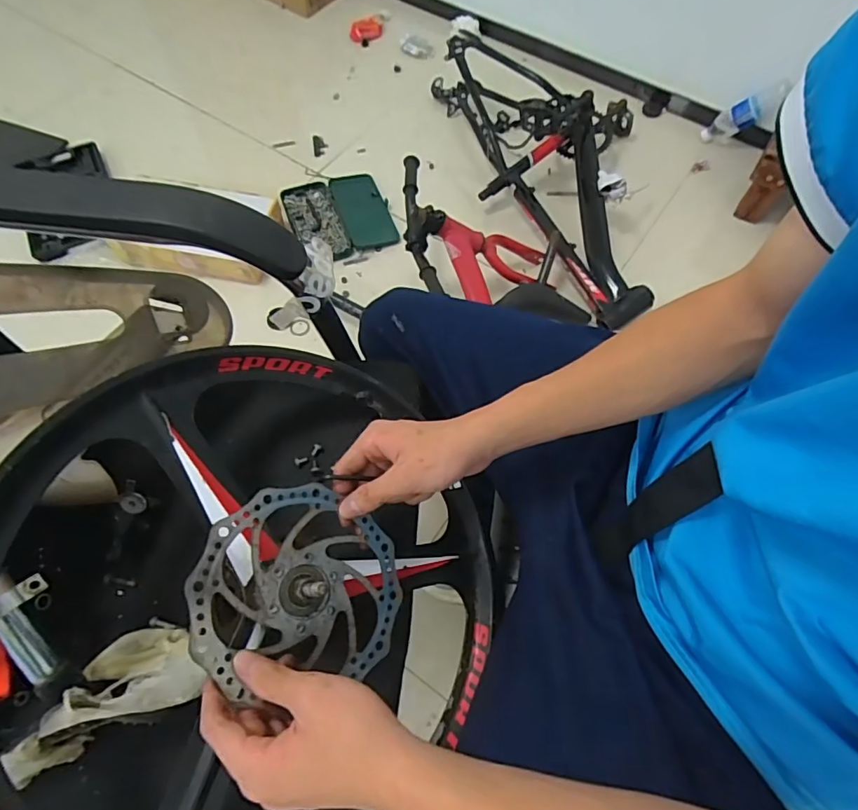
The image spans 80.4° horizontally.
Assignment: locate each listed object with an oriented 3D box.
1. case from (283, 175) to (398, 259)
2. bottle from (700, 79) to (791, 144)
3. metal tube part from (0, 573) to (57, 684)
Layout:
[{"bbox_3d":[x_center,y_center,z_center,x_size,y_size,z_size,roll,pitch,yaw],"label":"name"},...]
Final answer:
[{"bbox_3d":[-0.222,-0.469,1.271,0.246,0.041,0.260,-19,67,-9],"label":"case"},{"bbox_3d":[0.836,-0.768,1.347,0.204,0.069,0.068,-22,59,36],"label":"bottle"},{"bbox_3d":[-0.303,0.167,0.380,0.029,0.025,0.080,-19,88,-9],"label":"metal tube part"}]

